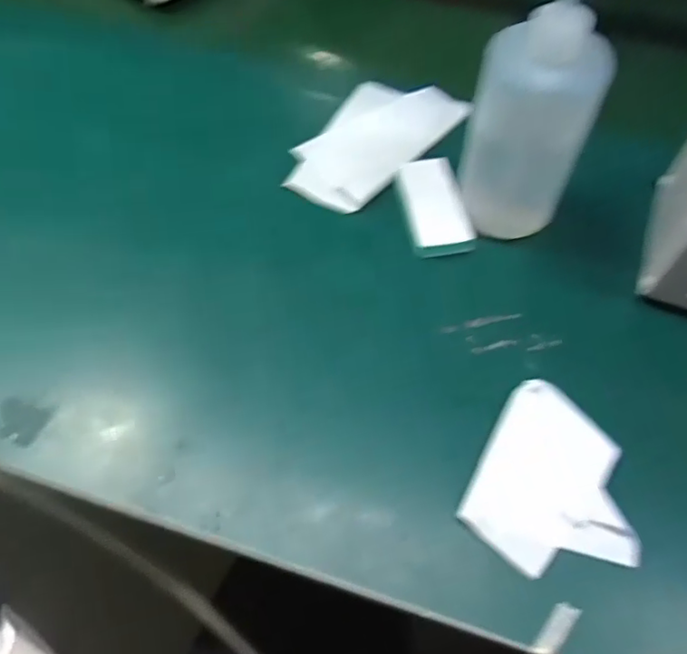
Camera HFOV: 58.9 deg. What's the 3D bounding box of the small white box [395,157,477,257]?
[{"bbox_3d":[0.074,-0.099,0.499,0.049,0.016,0.096,-7,57,-5],"label":"small white box"}]

